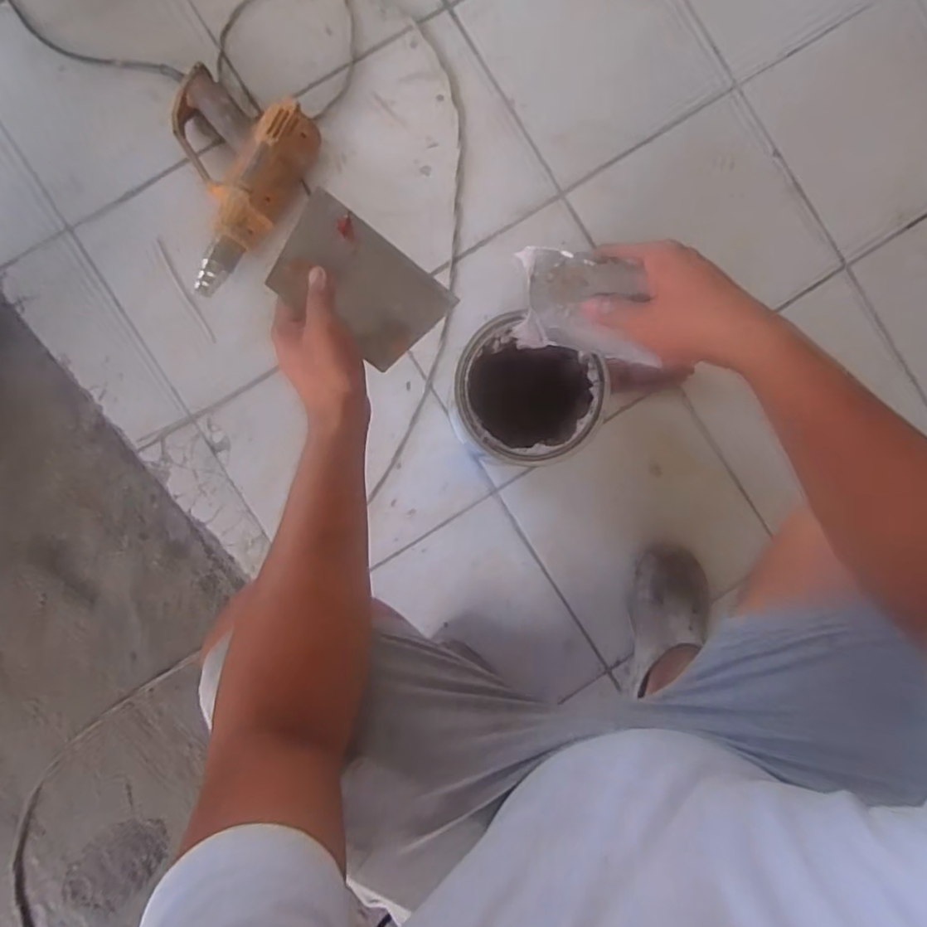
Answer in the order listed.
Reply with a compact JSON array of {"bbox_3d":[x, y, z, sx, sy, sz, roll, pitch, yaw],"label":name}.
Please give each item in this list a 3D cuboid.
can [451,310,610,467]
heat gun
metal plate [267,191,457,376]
[{"bbox_3d":[0.070,-0.075,0.723,0.159,0.227,0.154,0,89,-3],"label":"can"},{"bbox_3d":[-0.319,-0.361,0.757,0.193,0.069,0.257,24,88,-2],"label":"heat gun"},{"bbox_3d":[-0.084,-0.145,0.479,0.134,0.007,0.096,36,71,-16],"label":"metal plate"}]

